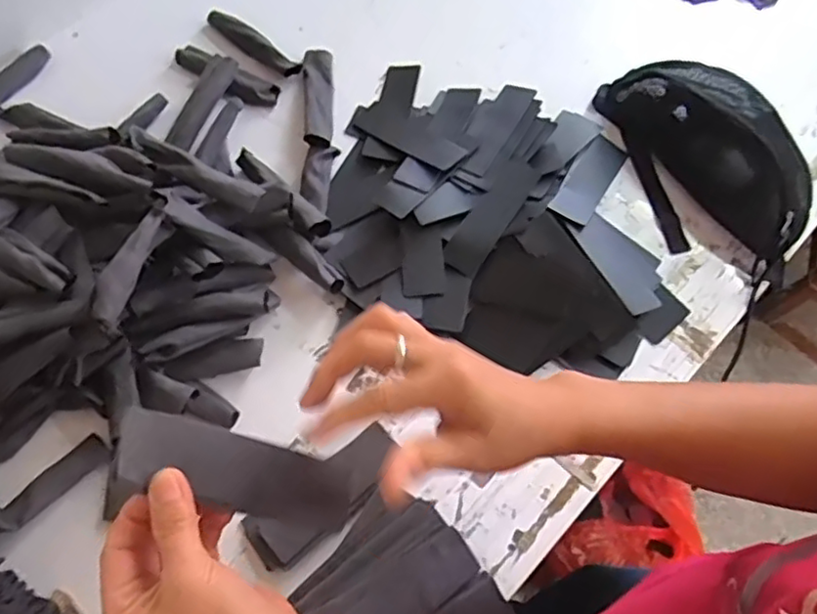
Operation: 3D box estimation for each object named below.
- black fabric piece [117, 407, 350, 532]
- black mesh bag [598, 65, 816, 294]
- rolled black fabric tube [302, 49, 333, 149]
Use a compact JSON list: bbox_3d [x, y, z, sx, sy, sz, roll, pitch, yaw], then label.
[{"bbox_3d":[-0.097,0.098,0.383,0.143,0.009,0.042,28,66,-27],"label":"black fabric piece"},{"bbox_3d":[0.361,-0.174,0.765,0.155,0.080,0.302,-17,70,-9],"label":"black mesh bag"},{"bbox_3d":[-0.112,-0.262,0.802,0.037,0.024,0.149,-4,69,-4],"label":"rolled black fabric tube"}]

